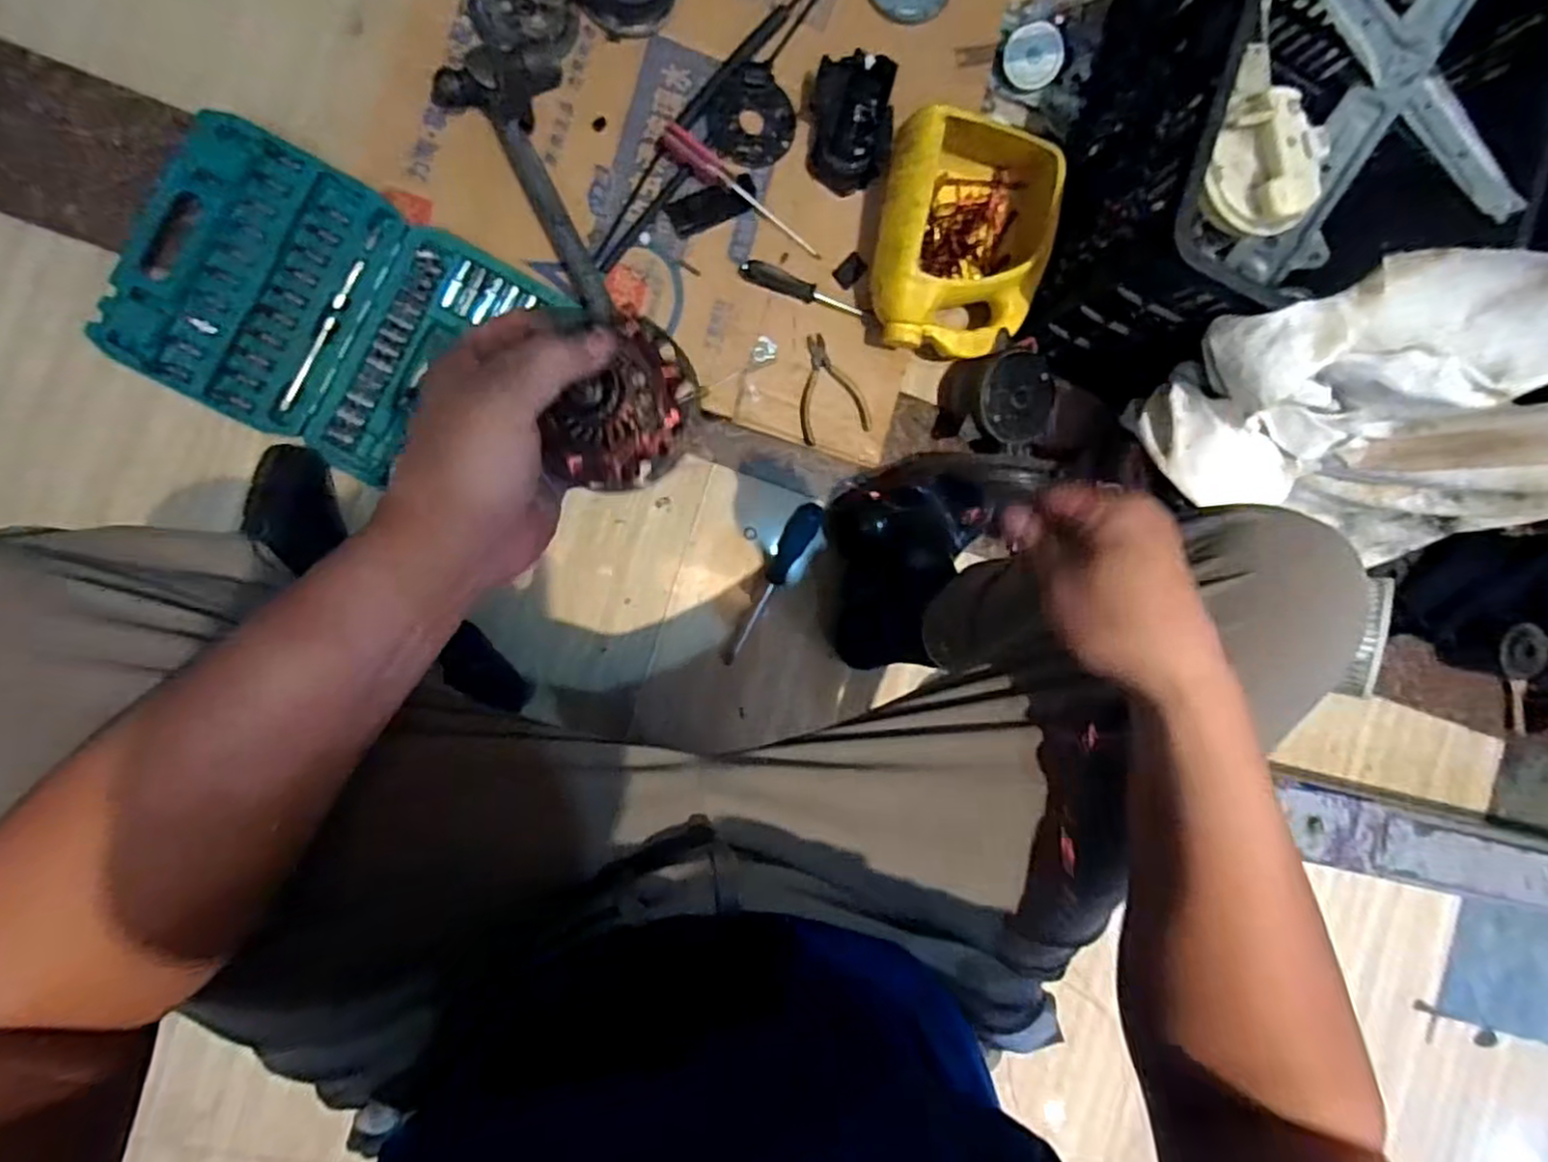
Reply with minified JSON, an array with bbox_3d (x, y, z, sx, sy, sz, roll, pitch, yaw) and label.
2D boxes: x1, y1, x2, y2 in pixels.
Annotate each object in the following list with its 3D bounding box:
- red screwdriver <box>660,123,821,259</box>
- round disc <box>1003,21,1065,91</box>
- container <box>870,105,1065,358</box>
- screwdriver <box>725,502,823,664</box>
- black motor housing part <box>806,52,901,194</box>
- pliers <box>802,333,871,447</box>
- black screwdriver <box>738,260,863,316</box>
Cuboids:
[{"bbox_3d":[-0.031,-0.411,0.761,0.196,0.028,0.021,33,85,-8],"label":"red screwdriver"},{"bbox_3d":[0.298,-0.603,0.829,0.066,0.015,0.062,34,118,-11],"label":"round disc"},{"bbox_3d":[0.204,-0.362,0.776,0.184,0.114,0.220,3,90,-9],"label":"container"},{"bbox_3d":[-0.004,0.000,0.795,0.030,0.026,0.197,32,85,-8],"label":"screwdriver"},{"bbox_3d":[0.081,-0.490,0.776,0.085,0.067,0.118,6,89,-9],"label":"black motor housing part"},{"bbox_3d":[0.058,-0.216,0.801,0.078,0.006,0.113,-18,93,-9],"label":"pliers"},{"bbox_3d":[0.031,-0.318,0.791,0.141,0.017,0.025,20,87,-9],"label":"black screwdriver"}]

